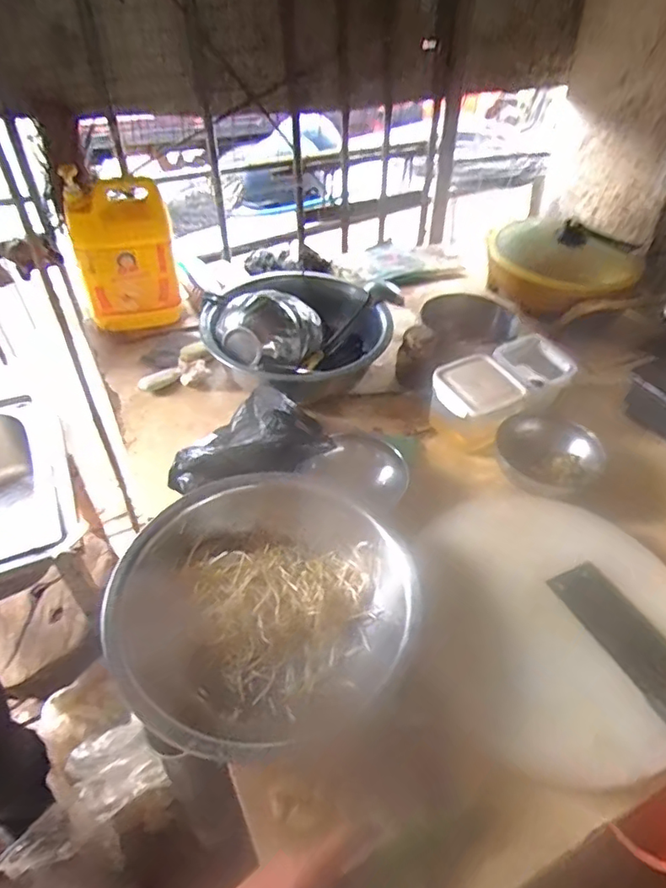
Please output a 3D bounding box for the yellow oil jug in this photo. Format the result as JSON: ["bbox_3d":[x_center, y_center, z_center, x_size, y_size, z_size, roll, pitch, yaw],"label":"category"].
[{"bbox_3d":[-0.422,-0.390,1.145,0.192,0.253,0.179,-13,48,-15],"label":"yellow oil jug"}]

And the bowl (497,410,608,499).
[{"bbox_3d":[0.351,0.019,0.944,0.157,0.055,0.167,-24,51,-24],"label":"bowl"}]

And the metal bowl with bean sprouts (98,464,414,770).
[{"bbox_3d":[-0.090,0.208,0.730,0.362,0.128,0.312,-7,46,-9],"label":"metal bowl with bean sprouts"}]

